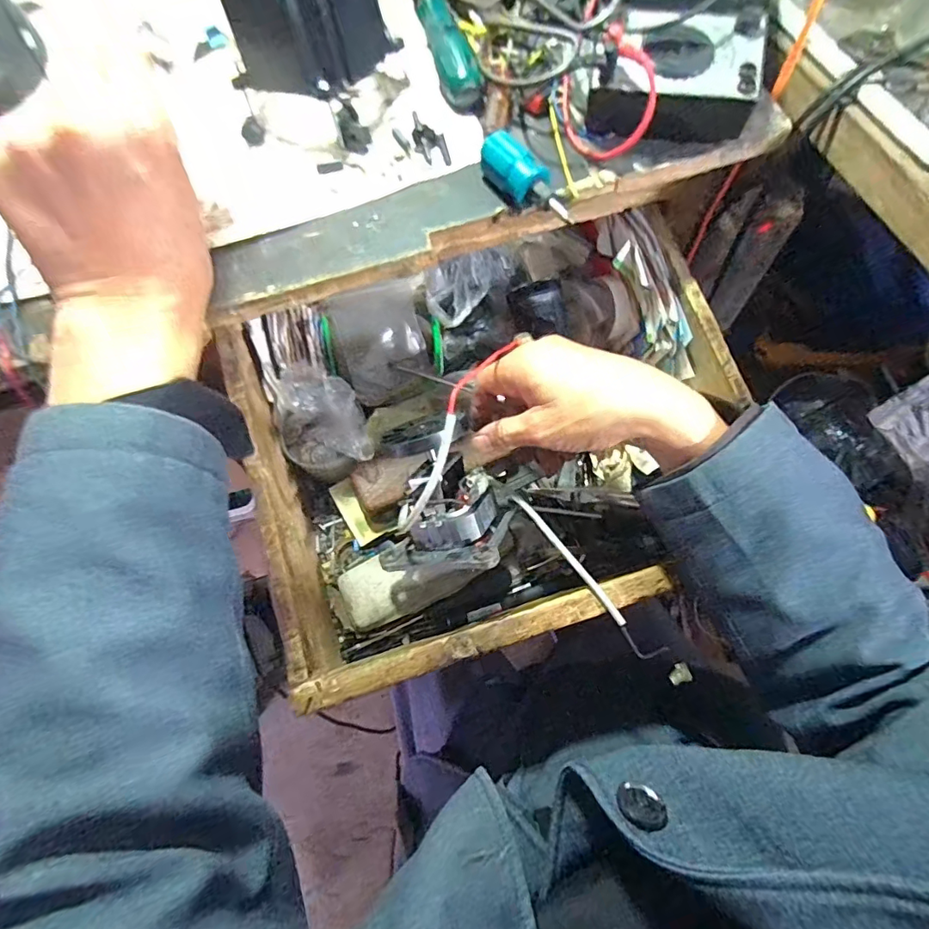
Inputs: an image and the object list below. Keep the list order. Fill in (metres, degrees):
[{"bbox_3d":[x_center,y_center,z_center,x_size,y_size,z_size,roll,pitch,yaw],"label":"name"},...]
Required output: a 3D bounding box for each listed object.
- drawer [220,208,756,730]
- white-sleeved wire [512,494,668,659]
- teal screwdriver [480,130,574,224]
[{"bbox_3d":[0.022,-0.025,0.446,0.382,0.121,0.332,-17,70,-4],"label":"drawer"},{"bbox_3d":[0.082,0.077,0.363,0.014,0.015,0.144,-38,73,-11],"label":"white-sleeved wire"},{"bbox_3d":[0.042,-0.185,0.336,0.024,0.023,0.080,-40,73,-12],"label":"teal screwdriver"}]

